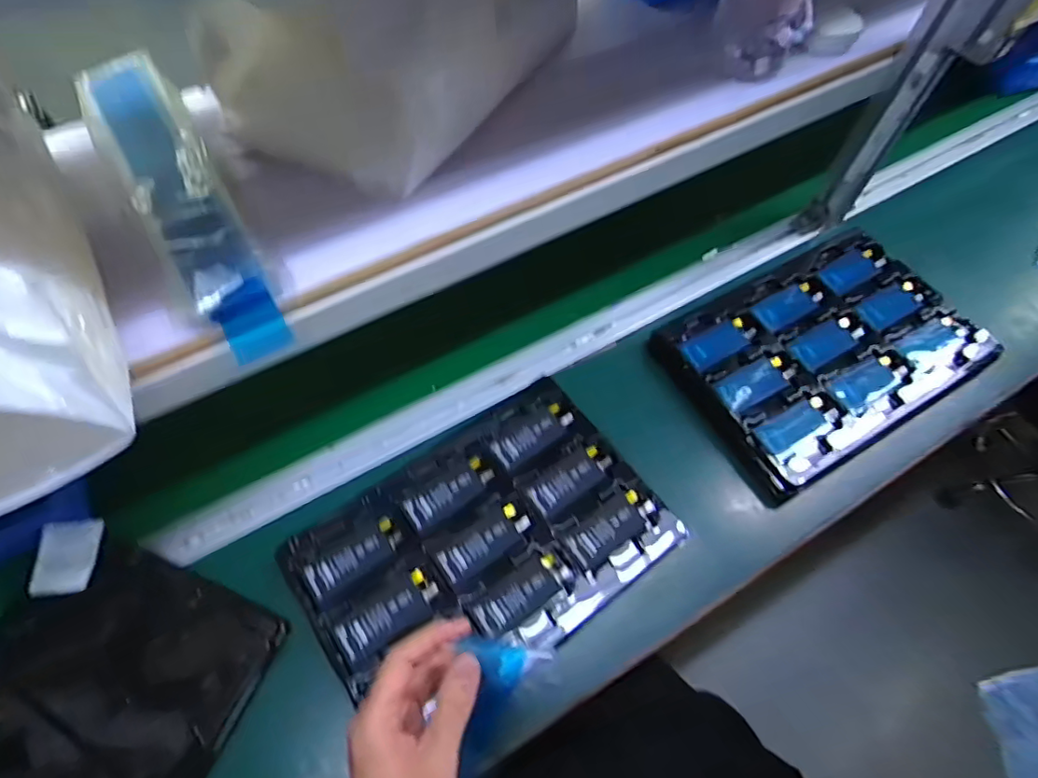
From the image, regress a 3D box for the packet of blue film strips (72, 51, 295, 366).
[{"bbox_3d":[-0.288,-0.169,0.476,0.074,0.053,0.356,-30,65,-18],"label":"packet of blue film strips"}]

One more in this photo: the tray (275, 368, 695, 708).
[{"bbox_3d":[-0.032,0.150,0.553,0.333,0.022,0.218,-31,66,-19],"label":"tray"}]

